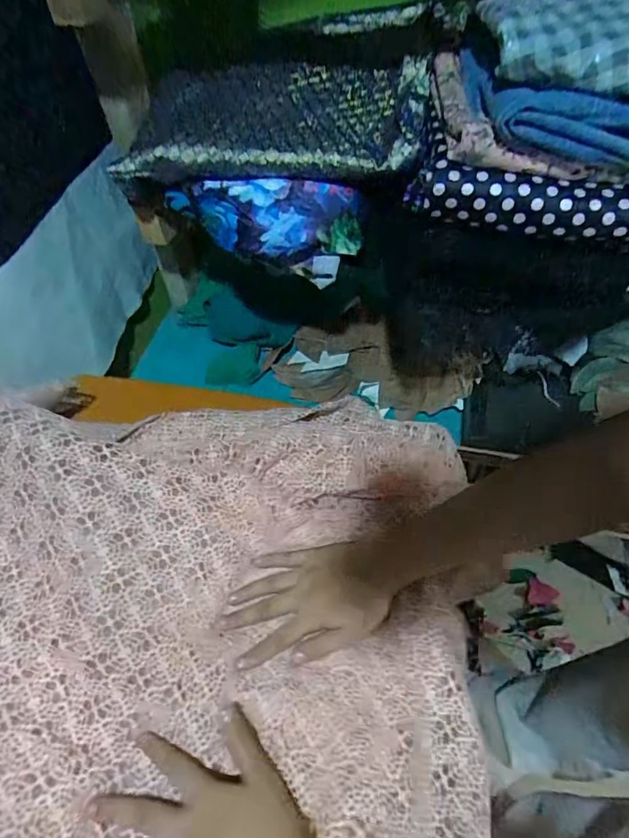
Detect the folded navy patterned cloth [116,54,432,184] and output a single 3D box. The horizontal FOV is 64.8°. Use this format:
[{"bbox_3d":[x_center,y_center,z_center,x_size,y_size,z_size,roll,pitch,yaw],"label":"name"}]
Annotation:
[{"bbox_3d":[-0.051,-0.337,0.555,0.342,0.079,0.169,10,54,9],"label":"folded navy patterned cloth"}]

